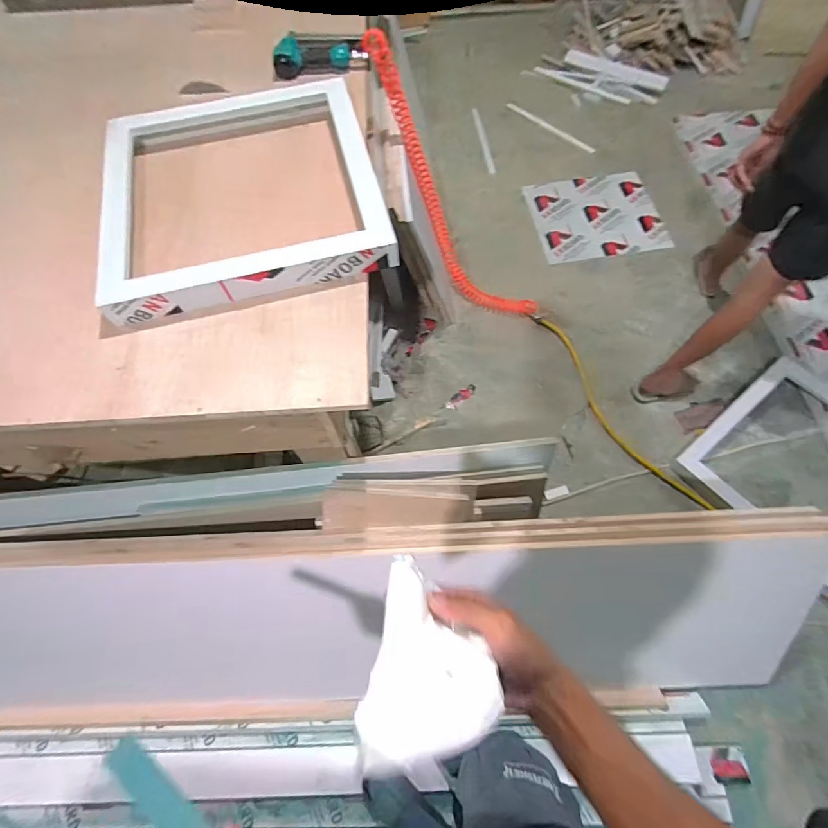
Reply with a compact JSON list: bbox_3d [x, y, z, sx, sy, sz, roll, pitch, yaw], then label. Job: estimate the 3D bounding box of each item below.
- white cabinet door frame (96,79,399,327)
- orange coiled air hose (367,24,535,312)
[{"bbox_3d":[-0.371,-0.511,0.957,0.561,0.067,0.613,-13,66,-4],"label":"white cabinet door frame"},{"bbox_3d":[0.134,-0.775,1.603,0.318,1.068,0.101,16,62,45],"label":"orange coiled air hose"}]

